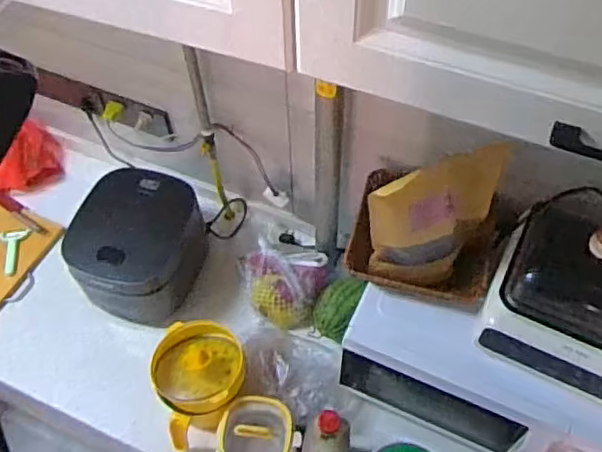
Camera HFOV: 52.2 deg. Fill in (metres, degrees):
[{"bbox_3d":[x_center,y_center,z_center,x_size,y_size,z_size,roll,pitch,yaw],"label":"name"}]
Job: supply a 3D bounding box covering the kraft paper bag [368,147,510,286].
[{"bbox_3d":[0.210,0.000,0.958,0.208,0.256,0.058,-15,57,-8],"label":"kraft paper bag"}]

